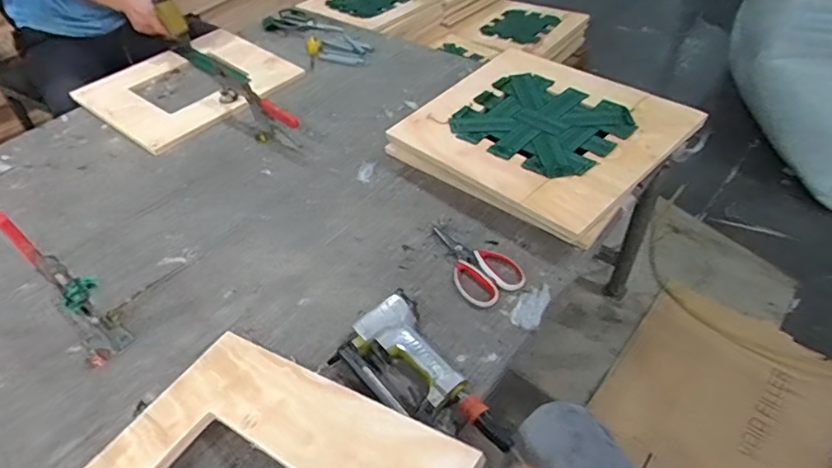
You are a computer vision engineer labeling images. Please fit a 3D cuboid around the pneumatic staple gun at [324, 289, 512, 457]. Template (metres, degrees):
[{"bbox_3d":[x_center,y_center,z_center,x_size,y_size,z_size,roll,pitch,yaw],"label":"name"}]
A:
[{"bbox_3d":[0.020,0.185,0.668,0.251,0.042,0.138,29,54,28],"label":"pneumatic staple gun"}]

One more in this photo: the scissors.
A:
[{"bbox_3d":[0.092,0.040,0.822,0.104,0.015,0.172,-27,50,-20],"label":"scissors"}]

